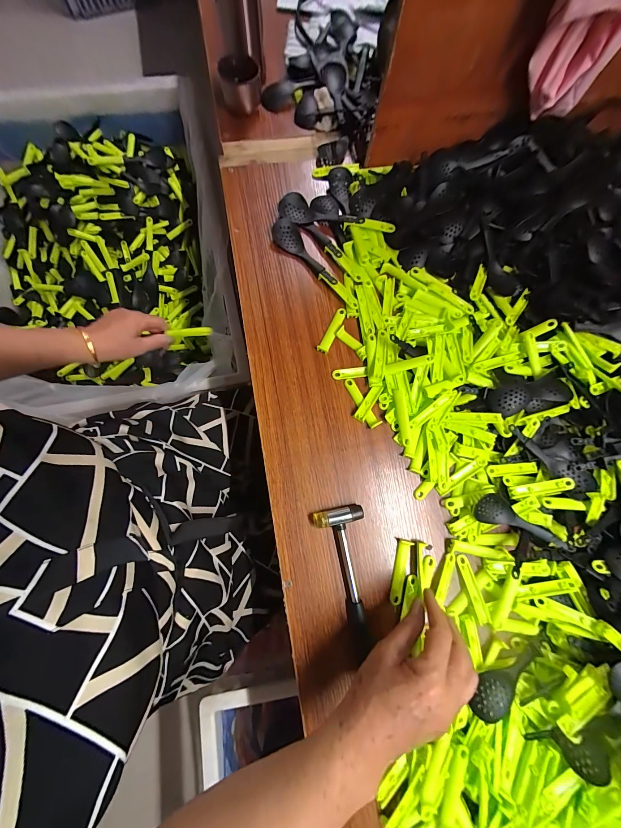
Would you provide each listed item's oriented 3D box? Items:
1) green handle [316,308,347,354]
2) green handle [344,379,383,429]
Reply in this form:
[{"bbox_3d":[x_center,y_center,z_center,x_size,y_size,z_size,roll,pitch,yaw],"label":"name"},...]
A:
[{"bbox_3d":[0.031,-0.120,0.430,0.015,0.010,0.074,24,79,5],"label":"green handle"},{"bbox_3d":[0.071,-0.016,0.411,0.018,0.005,0.075,-28,80,-6],"label":"green handle"}]

